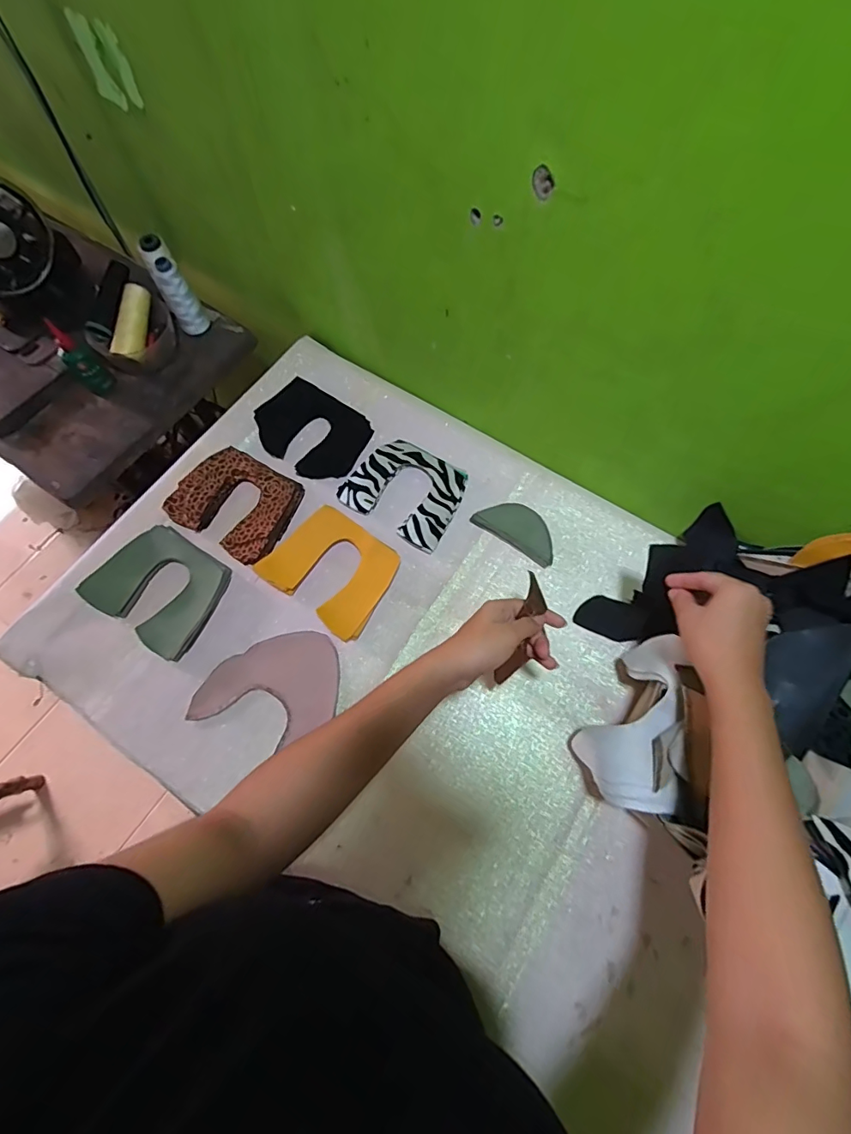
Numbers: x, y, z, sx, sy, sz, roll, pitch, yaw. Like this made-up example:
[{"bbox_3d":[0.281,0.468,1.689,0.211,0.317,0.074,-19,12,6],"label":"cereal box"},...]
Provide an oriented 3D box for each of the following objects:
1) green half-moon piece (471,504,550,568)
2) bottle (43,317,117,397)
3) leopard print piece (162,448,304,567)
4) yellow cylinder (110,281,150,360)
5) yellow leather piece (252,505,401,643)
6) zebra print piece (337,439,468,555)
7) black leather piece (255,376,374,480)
[{"bbox_3d":[0.124,-0.052,0.642,0.113,0.005,0.058,34,75,13],"label":"green half-moon piece"},{"bbox_3d":[-0.499,-0.298,0.693,0.041,0.119,0.031,15,72,7],"label":"bottle"},{"bbox_3d":[-0.256,-0.088,0.660,0.154,0.022,0.129,24,73,10],"label":"leopard print piece"},{"bbox_3d":[-0.432,-0.367,0.729,0.030,0.043,0.115,8,87,5],"label":"yellow cylinder"},{"bbox_3d":[-0.115,0.001,0.615,0.153,0.021,0.125,35,75,13],"label":"yellow leather piece"},{"bbox_3d":[-0.027,-0.106,0.663,0.153,0.011,0.128,28,74,11],"label":"zebra print piece"},{"bbox_3d":[-0.163,-0.195,0.703,0.161,0.010,0.120,35,81,8],"label":"black leather piece"}]

